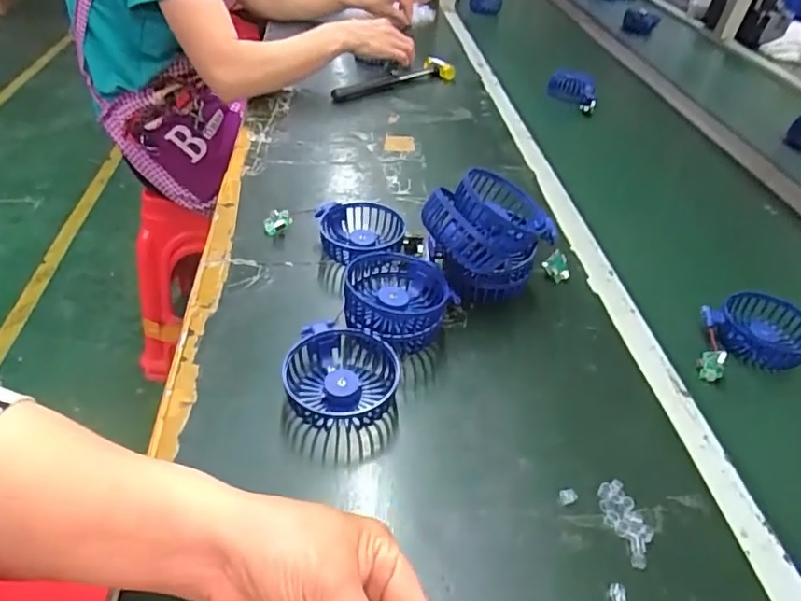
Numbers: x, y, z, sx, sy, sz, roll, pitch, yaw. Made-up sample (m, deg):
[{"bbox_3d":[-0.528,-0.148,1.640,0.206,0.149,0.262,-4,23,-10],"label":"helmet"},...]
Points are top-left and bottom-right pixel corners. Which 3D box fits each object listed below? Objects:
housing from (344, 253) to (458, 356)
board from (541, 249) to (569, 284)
[{"bbox_3d":[-0.002,0.003,0.516,0.095,0.047,0.094,4,41,-1],"label":"housing"},{"bbox_3d":[0.164,-0.036,0.595,0.026,0.032,0.012,-44,24,-15],"label":"board"}]

